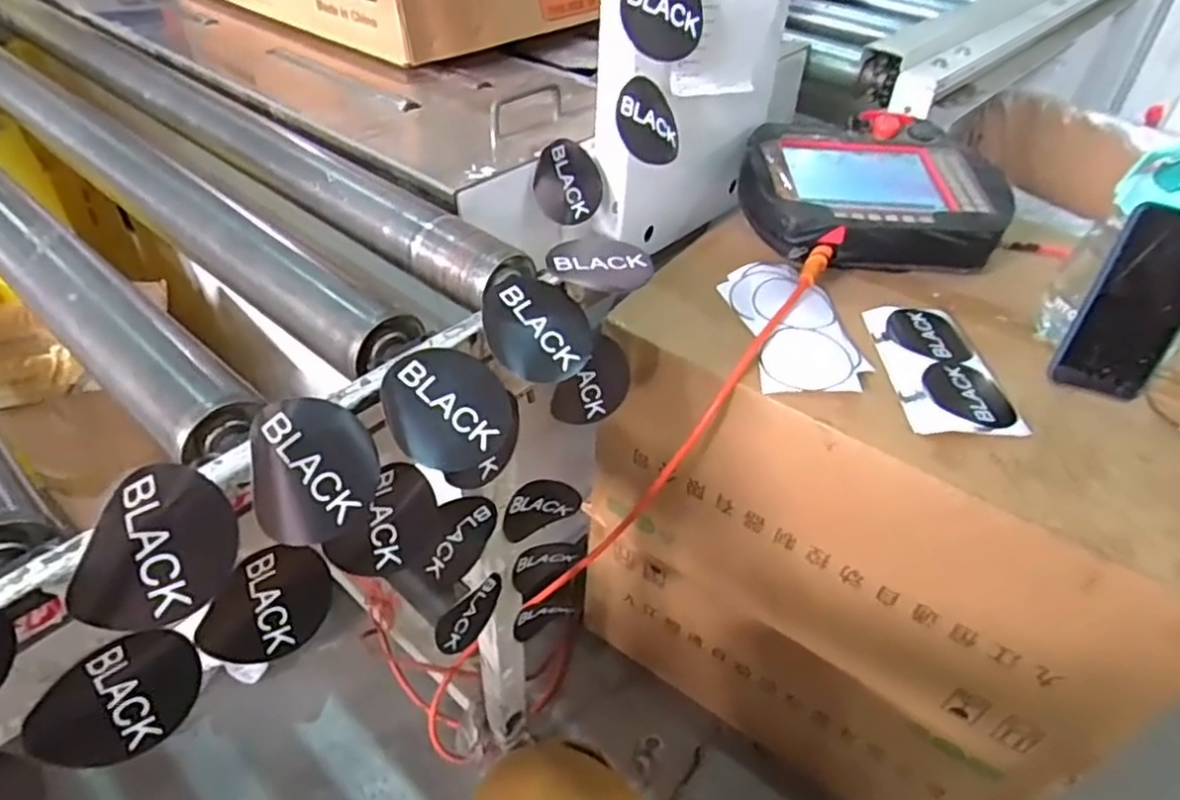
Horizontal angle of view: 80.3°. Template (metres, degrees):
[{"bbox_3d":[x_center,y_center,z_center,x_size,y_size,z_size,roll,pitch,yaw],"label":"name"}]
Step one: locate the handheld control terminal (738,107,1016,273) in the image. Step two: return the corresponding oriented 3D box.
[{"bbox_3d":[0.305,-0.229,0.771,0.278,0.077,0.215,8,43,6],"label":"handheld control terminal"}]

